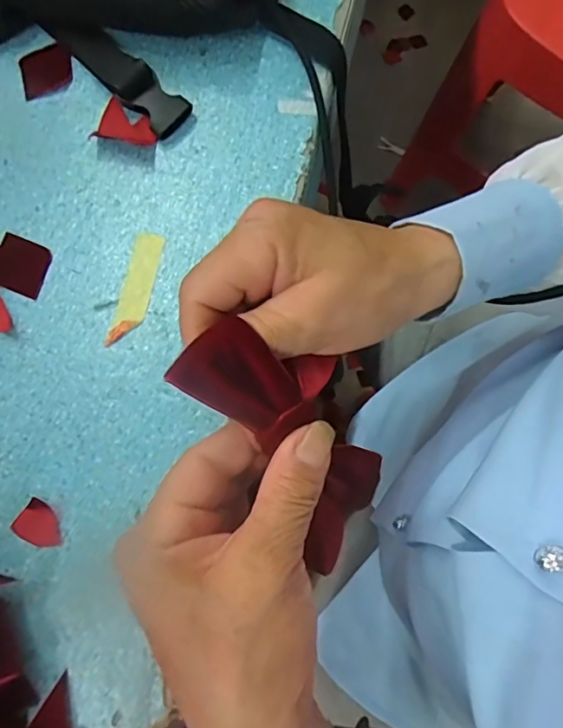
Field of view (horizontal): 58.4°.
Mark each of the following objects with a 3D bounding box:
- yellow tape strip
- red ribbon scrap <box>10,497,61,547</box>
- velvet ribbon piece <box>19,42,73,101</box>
[{"bbox_3d":[-0.087,-0.046,0.302,0.018,0.004,0.071,12,79,4],"label":"yellow tape strip"},{"bbox_3d":[-0.132,0.089,0.276,0.026,0.004,0.021,33,81,7],"label":"red ribbon scrap"},{"bbox_3d":[-0.157,-0.197,0.337,0.034,0.004,0.036,-16,79,-2],"label":"velvet ribbon piece"}]

